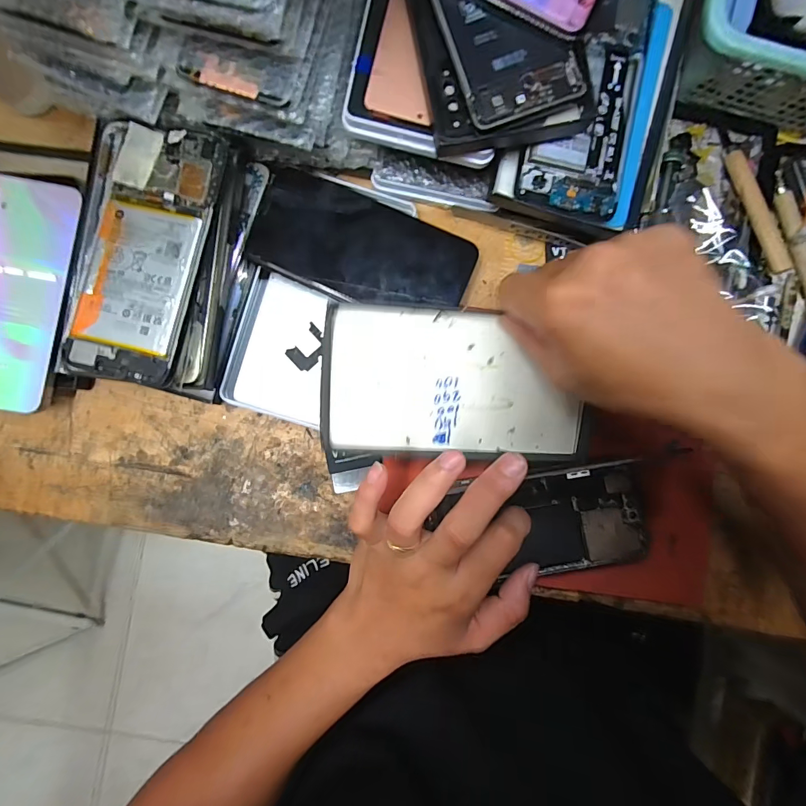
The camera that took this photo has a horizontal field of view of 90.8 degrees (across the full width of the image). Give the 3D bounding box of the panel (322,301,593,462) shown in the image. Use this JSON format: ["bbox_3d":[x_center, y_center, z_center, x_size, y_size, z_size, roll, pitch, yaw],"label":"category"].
[{"bbox_3d":[0.041,-0.012,0.287,0.190,0.006,0.106,2,100,-6],"label":"panel"}]

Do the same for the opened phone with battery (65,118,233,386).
[{"bbox_3d":[-0.169,-0.097,0.258,0.082,0.010,0.163,9,88,-1],"label":"opened phone with battery"}]

